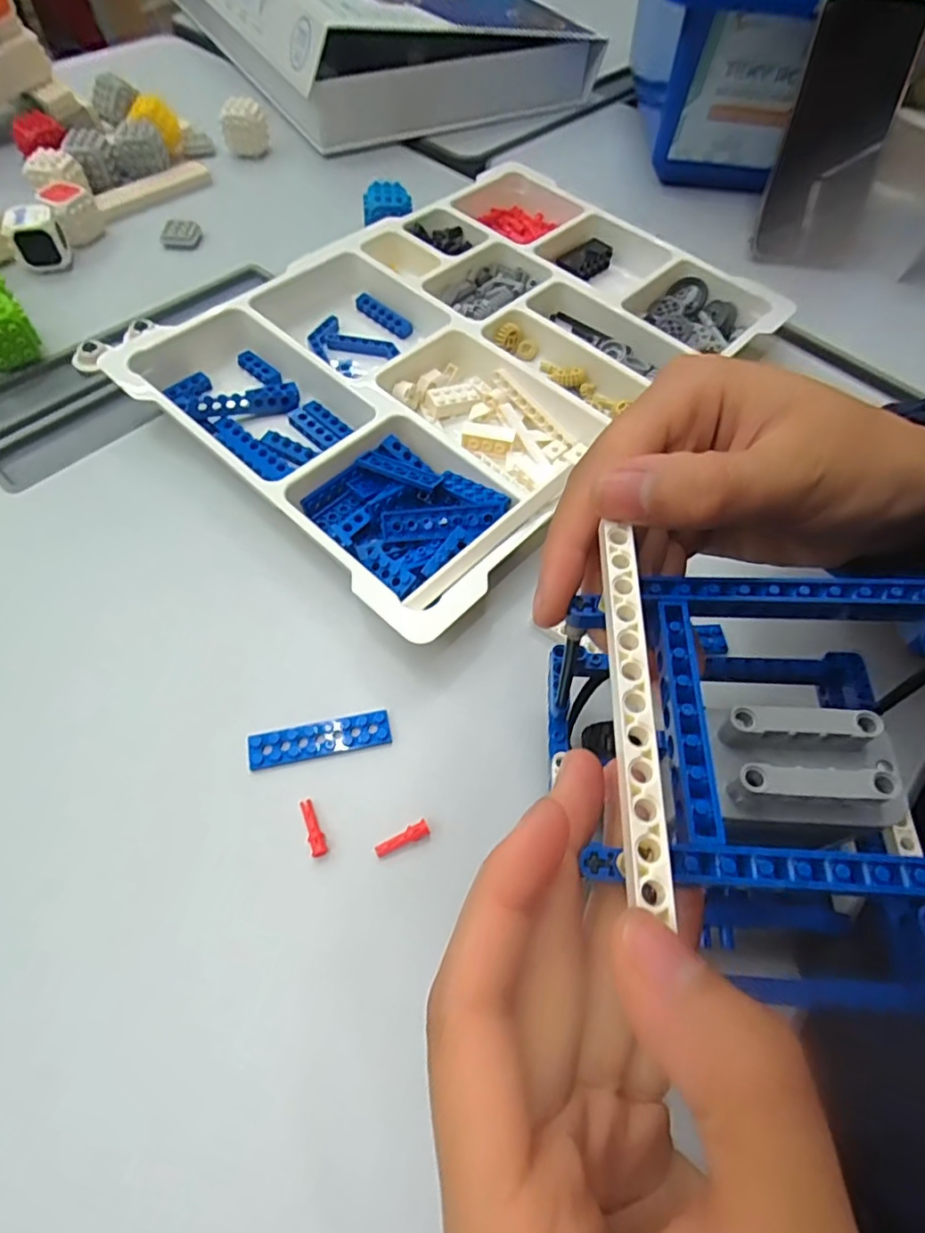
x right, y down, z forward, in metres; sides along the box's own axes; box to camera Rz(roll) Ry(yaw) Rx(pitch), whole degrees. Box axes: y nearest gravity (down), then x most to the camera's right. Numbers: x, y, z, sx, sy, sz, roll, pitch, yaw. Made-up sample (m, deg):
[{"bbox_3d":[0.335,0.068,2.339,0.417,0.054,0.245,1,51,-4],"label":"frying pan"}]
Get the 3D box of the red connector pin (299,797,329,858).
[{"bbox_3d":[-0.063,0.089,0.253,0.006,0.005,0.024,-18,63,-14],"label":"red connector pin"}]

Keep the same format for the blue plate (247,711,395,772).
[{"bbox_3d":[-0.065,0.057,0.275,0.062,0.010,0.016,-9,61,-9],"label":"blue plate"}]

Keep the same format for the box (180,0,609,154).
[{"bbox_3d":[-0.126,-0.667,0.629,0.286,0.075,0.508,-26,65,-18],"label":"box"}]

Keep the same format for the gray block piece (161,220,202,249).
[{"bbox_3d":[-0.217,-0.296,0.463,0.026,0.009,0.027,4,60,-1],"label":"gray block piece"}]

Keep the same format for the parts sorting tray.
[{"bbox_3d":[0.003,-0.186,0.388,0.272,0.031,0.369,39,65,18],"label":"parts sorting tray"}]

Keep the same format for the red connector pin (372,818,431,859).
[{"bbox_3d":[-0.026,0.095,0.256,0.025,0.004,0.007,-24,64,-17],"label":"red connector pin"}]

